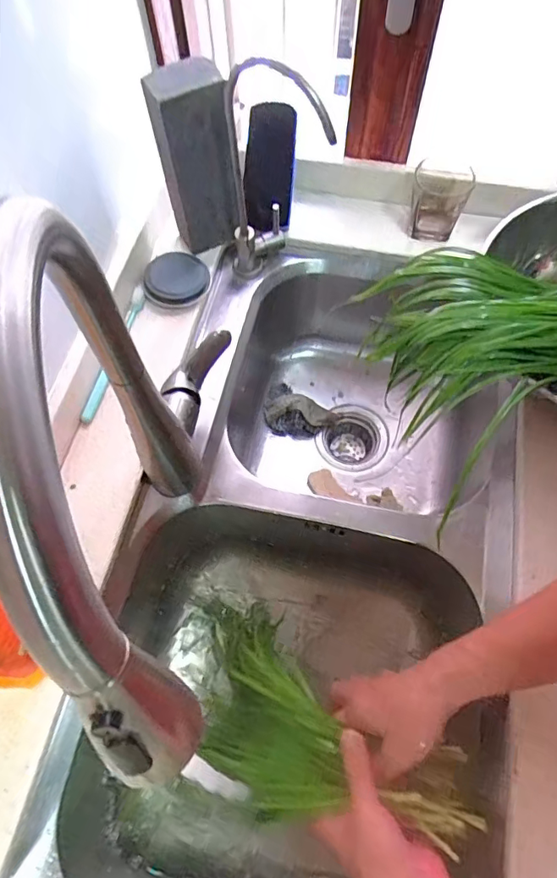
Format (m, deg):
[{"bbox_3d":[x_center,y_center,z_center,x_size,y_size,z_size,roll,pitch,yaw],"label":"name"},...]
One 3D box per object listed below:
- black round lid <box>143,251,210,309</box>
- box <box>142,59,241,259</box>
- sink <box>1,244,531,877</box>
[{"bbox_3d":[-0.130,-0.204,0.647,0.078,0.016,0.087,2,66,2],"label":"black round lid"},{"bbox_3d":[-0.095,-0.319,0.587,0.078,0.208,0.049,-16,66,-6],"label":"box"},{"bbox_3d":[0.043,0.135,0.627,0.395,0.229,0.756,11,66,6],"label":"sink"}]

